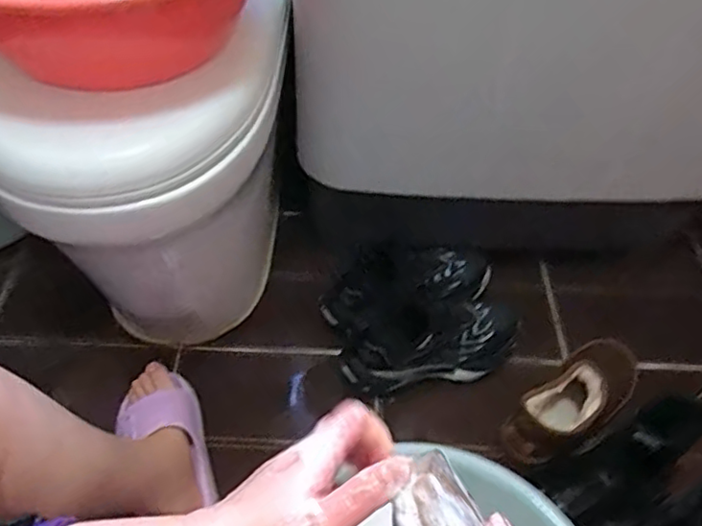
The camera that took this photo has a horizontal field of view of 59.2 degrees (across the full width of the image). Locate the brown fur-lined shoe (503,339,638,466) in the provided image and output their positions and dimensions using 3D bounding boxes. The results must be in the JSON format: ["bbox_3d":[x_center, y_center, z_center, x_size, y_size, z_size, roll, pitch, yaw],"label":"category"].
[{"bbox_3d":[0.329,0.171,0.873,0.262,0.105,0.090,-23,53,-38],"label":"brown fur-lined shoe"}]

